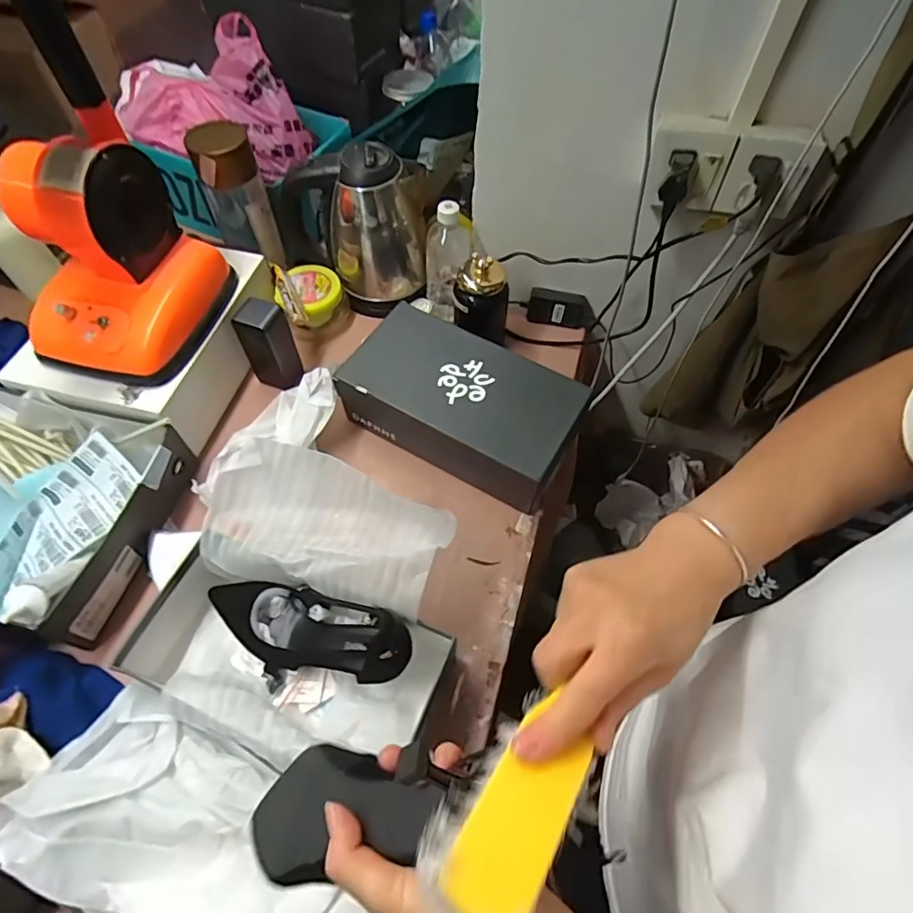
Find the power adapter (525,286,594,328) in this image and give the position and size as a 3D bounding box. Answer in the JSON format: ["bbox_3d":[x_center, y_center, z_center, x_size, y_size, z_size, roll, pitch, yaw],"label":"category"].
[{"bbox_3d":[0.166,-0.236,0.843,0.103,0.050,0.031,10,59,4],"label":"power adapter"}]

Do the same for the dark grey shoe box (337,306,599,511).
[{"bbox_3d":[0.009,-0.072,0.701,0.297,0.104,0.158,27,62,14],"label":"dark grey shoe box"}]

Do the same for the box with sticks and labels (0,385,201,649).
[{"bbox_3d":[-0.534,0.053,0.624,0.343,0.108,0.256,13,59,6],"label":"box with sticks and labels"}]

